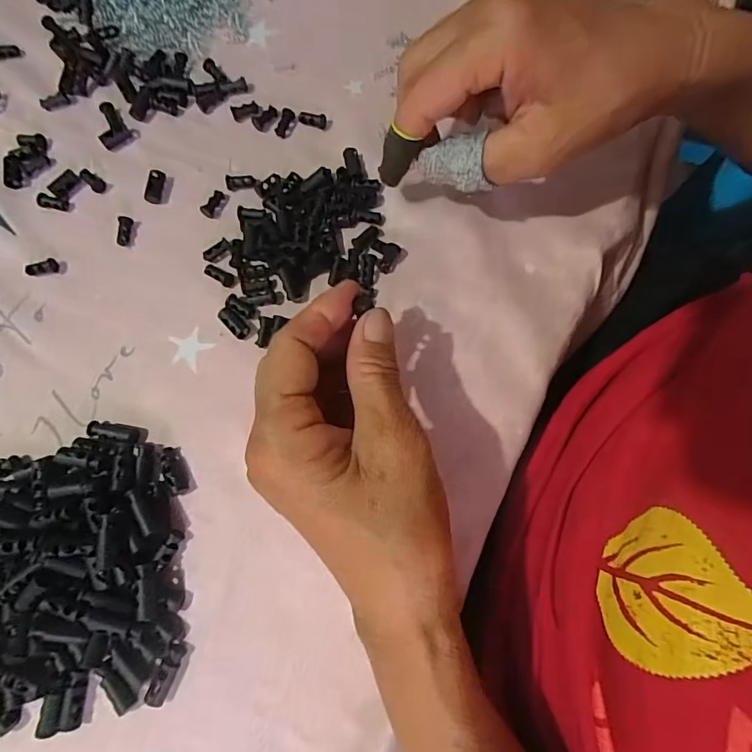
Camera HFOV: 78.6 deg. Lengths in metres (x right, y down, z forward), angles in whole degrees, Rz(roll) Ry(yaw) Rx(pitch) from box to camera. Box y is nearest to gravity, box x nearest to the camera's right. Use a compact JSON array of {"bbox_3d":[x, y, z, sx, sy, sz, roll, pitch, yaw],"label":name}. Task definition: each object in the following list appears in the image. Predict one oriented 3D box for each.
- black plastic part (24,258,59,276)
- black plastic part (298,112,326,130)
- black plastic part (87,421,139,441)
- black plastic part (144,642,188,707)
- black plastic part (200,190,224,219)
[{"bbox_3d":[-0.194,-0.063,0.267,0.017,0.005,0.008,-18,77,-2],"label":"black plastic part"},{"bbox_3d":[-0.039,-0.158,0.283,0.017,0.006,0.007,14,78,5],"label":"black plastic part"},{"bbox_3d":[-0.138,0.029,0.242,0.028,0.008,0.009,6,77,3],"label":"black plastic part"},{"bbox_3d":[-0.097,0.138,0.212,0.009,0.007,0.026,26,79,7],"label":"black plastic part"},{"bbox_3d":[-0.098,-0.103,0.273,0.007,0.004,0.017,23,79,7],"label":"black plastic part"}]

